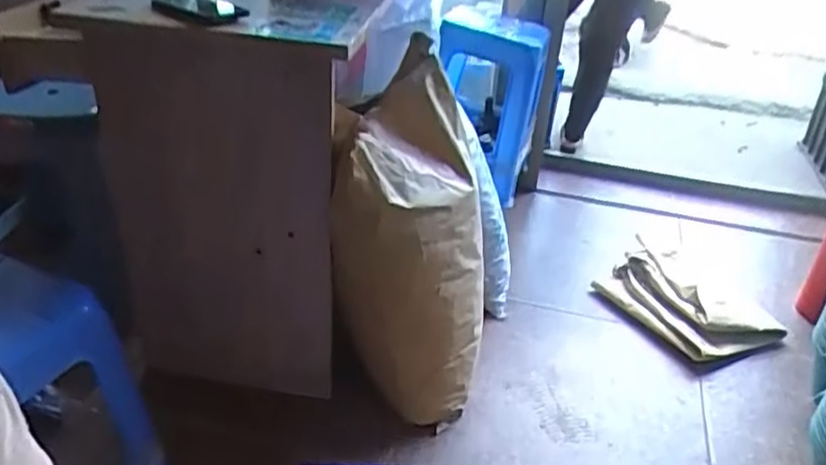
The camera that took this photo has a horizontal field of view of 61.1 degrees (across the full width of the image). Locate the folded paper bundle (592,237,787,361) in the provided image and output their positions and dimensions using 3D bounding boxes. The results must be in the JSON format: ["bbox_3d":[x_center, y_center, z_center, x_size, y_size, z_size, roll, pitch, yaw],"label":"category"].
[{"bbox_3d":[0.681,0.160,1.761,0.329,0.104,0.390,-9,34,-18],"label":"folded paper bundle"}]

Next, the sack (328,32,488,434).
[{"bbox_3d":[-0.002,0.060,1.263,0.261,0.613,0.293,6,32,5],"label":"sack"}]

